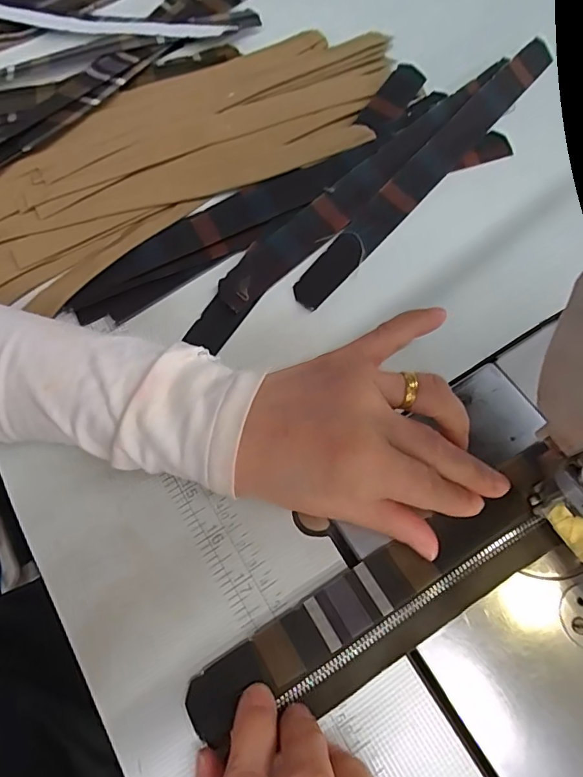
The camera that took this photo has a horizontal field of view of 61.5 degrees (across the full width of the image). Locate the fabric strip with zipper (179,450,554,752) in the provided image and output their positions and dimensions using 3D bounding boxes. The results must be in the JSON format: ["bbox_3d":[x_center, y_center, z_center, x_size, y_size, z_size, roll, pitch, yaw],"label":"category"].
[{"bbox_3d":[0.045,0.090,0.211,0.188,0.005,0.041,-28,69,-9],"label":"fabric strip with zipper"}]

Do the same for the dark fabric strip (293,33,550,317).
[{"bbox_3d":[0.087,-0.139,0.303,0.022,0.005,0.248,42,77,2],"label":"dark fabric strip"}]

